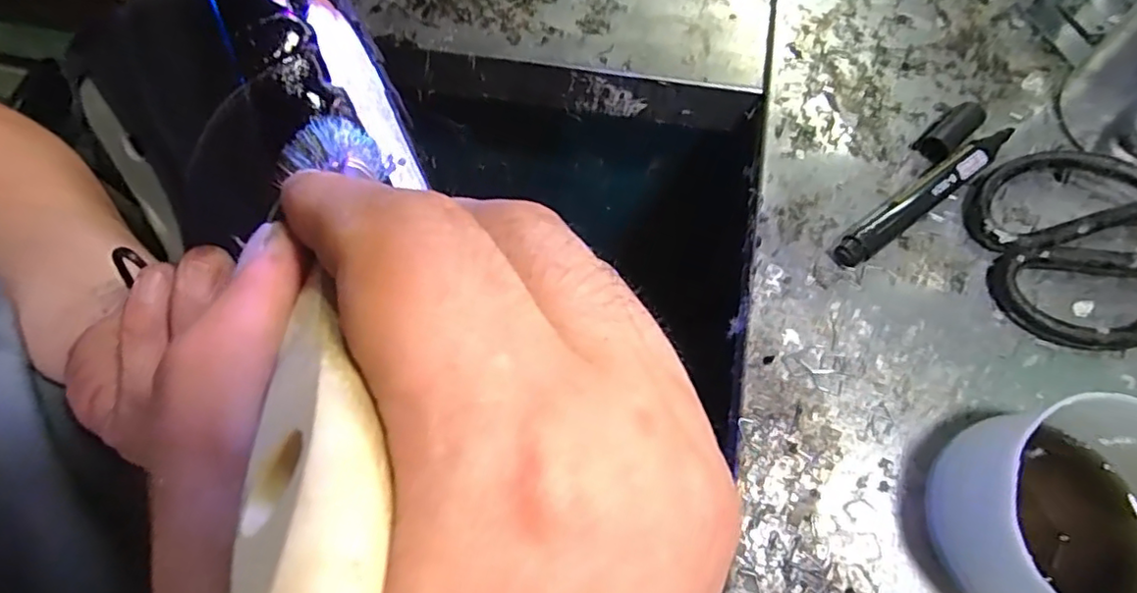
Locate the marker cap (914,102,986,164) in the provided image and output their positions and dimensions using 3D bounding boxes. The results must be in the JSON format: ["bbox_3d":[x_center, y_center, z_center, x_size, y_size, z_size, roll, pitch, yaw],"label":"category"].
[{"bbox_3d":[0.212,-0.091,0.325,0.037,0.016,0.017,-37,72,-12],"label":"marker cap"}]

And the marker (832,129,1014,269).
[{"bbox_3d":[0.190,-0.054,0.312,0.120,0.018,0.017,-35,72,-11],"label":"marker"}]

